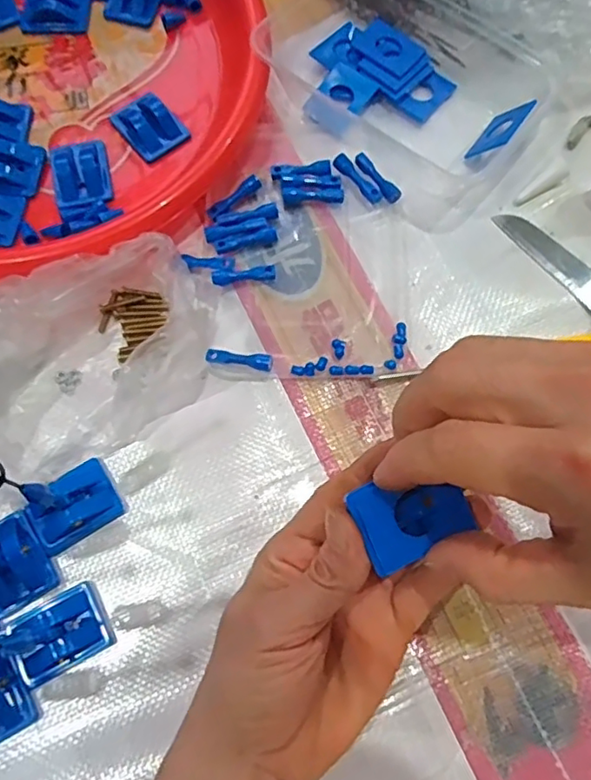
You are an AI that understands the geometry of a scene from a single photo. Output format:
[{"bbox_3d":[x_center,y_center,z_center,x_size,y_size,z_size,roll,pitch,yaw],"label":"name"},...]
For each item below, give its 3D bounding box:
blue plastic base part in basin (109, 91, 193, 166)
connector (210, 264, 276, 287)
[{"bbox_3d":[-0.091,-0.166,0.370,0.033,0.014,0.035,-39,77,-11],"label":"blue plastic base part in basin"},{"bbox_3d":[-0.030,-0.066,0.345,0.037,0.012,0.009,-10,74,-3],"label":"connector"}]

